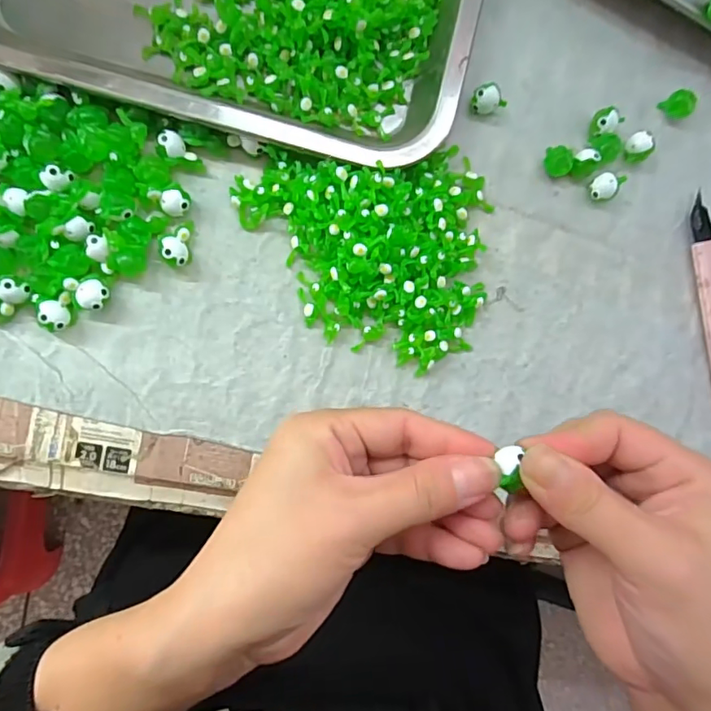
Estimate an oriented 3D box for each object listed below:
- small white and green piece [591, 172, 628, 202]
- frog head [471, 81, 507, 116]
[{"bbox_3d":[0.143,-0.097,0.298,0.014,0.014,0.015,0,92,-7],"label":"small white and green piece"},{"bbox_3d":[0.073,-0.141,0.289,0.016,0.014,0.016,0,92,-7],"label":"frog head"}]

